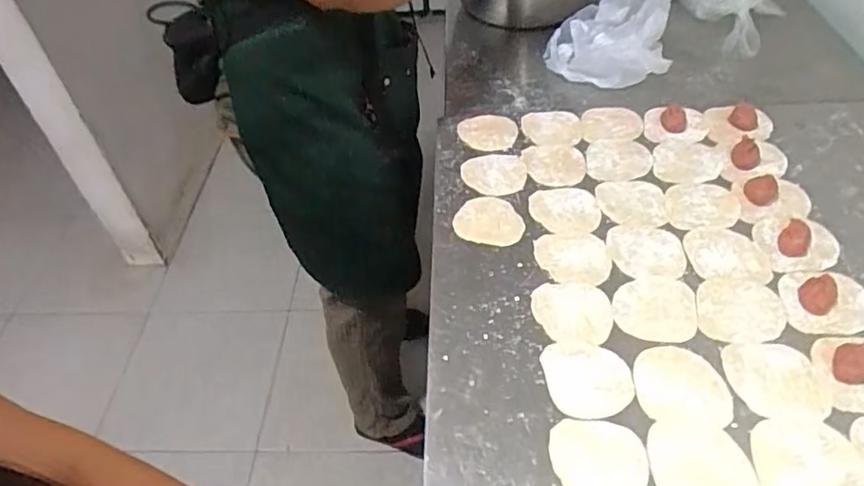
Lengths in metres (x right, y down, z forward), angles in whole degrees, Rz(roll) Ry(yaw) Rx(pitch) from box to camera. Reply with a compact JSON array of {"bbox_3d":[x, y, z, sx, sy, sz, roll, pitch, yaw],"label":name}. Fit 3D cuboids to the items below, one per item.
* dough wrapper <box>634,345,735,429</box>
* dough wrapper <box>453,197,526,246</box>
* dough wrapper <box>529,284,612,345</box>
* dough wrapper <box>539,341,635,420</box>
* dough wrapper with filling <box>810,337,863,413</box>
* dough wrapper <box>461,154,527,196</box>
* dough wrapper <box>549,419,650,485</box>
[{"bbox_3d":[0.222,0.125,0.535,0.078,0.006,0.074,-2,46,2],"label":"dough wrapper"},{"bbox_3d":[0.068,-0.027,0.692,0.078,0.006,0.069,11,48,15],"label":"dough wrapper"},{"bbox_3d":[0.138,0.067,0.591,0.076,0.004,0.070,1,46,5],"label":"dough wrapper"},{"bbox_3d":[0.141,0.122,0.544,0.075,0.006,0.076,-7,46,-2],"label":"dough wrapper"},{"bbox_3d":[0.382,0.111,0.522,0.079,0.016,0.072,1,46,6],"label":"dough wrapper with filling"},{"bbox_3d":[0.077,-0.085,0.743,0.078,0.009,0.069,-2,46,3],"label":"dough wrapper"},{"bbox_3d":[0.136,0.177,0.487,0.075,0.007,0.071,-2,46,2],"label":"dough wrapper"}]

